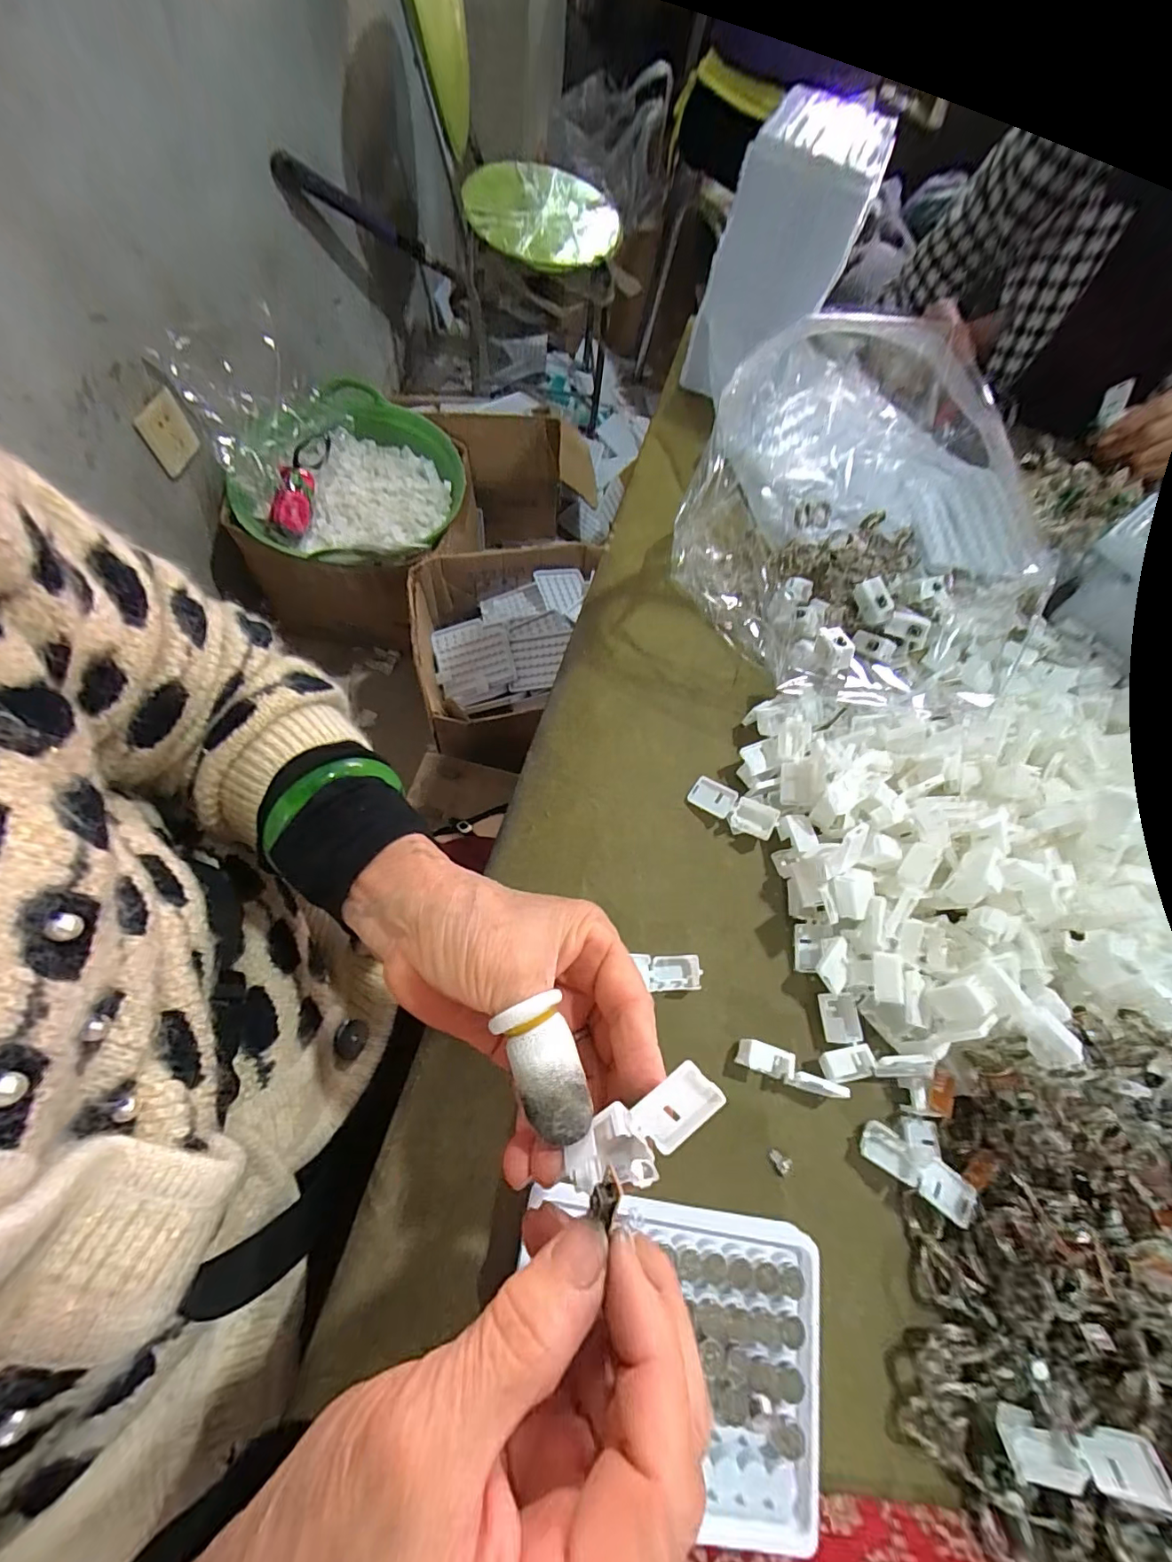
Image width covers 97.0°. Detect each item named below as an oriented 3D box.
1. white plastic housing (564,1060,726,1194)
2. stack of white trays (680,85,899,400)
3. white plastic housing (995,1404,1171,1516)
[{"bbox_3d":[0.020,0.116,0.170,0.054,0.012,0.024,-36,71,2],"label":"white plastic housing"},{"bbox_3d":[0.164,-0.444,0.443,0.103,0.151,0.127,24,67,2],"label":"stack of white trays"},{"bbox_3d":[0.209,0.285,0.219,0.058,0.010,0.022,-1,27,11],"label":"white plastic housing"}]

